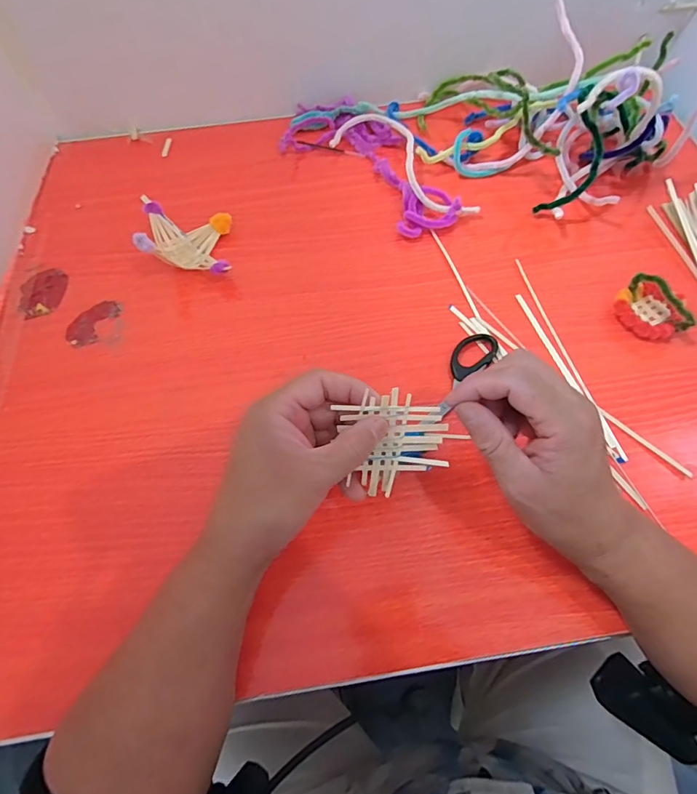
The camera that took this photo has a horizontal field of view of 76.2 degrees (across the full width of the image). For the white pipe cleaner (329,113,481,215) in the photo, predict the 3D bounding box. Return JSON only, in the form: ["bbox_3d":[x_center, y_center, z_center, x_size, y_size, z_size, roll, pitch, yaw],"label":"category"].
[{"bbox_3d":[0.063,-0.252,0.480,0.061,0.034,0.189,-37,68,-15],"label":"white pipe cleaner"}]

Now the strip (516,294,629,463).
[{"bbox_3d":[0.187,-0.022,0.381,0.010,0.004,0.170,-17,65,-6],"label":"strip"}]

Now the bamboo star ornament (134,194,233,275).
[{"bbox_3d":[-0.157,-0.150,0.434,0.082,0.038,0.077,-5,64,-1],"label":"bamboo star ornament"}]

